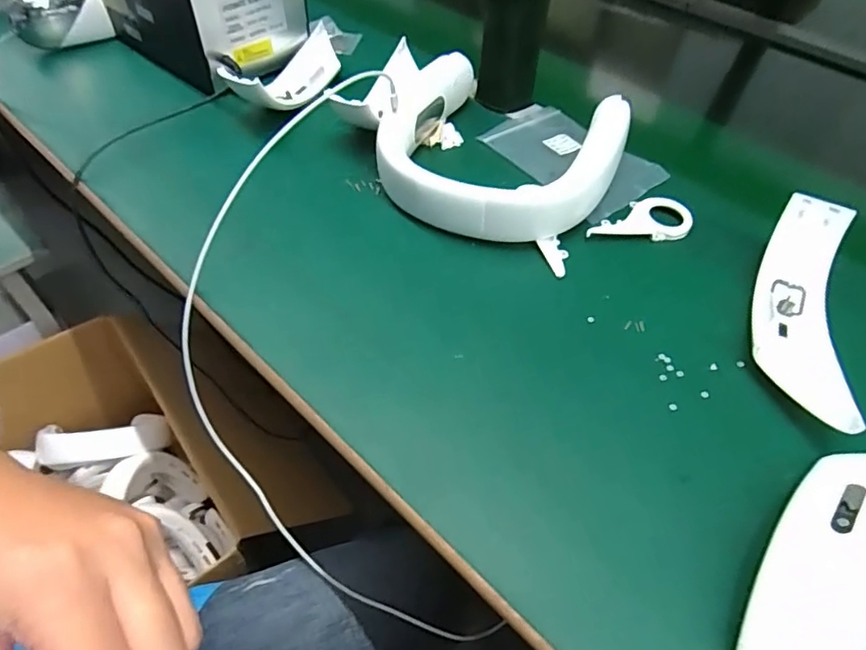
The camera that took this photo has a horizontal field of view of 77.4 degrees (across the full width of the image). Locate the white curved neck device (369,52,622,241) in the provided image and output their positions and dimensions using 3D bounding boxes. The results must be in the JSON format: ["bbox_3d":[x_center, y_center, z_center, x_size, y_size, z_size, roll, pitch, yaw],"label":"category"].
[{"bbox_3d":[0.052,-0.149,0.451,0.195,0.052,0.191,19,52,10],"label":"white curved neck device"}]

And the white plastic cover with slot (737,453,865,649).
[{"bbox_3d":[0.200,0.105,0.261,0.173,0.044,0.057,-36,62,-29],"label":"white plastic cover with slot"}]

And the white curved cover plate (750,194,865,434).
[{"bbox_3d":[0.248,-0.010,0.356,0.059,0.046,0.180,21,52,12],"label":"white curved cover plate"}]

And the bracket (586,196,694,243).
[{"bbox_3d":[0.163,-0.087,0.433,0.086,0.008,0.046,1,51,-4],"label":"bracket"}]

